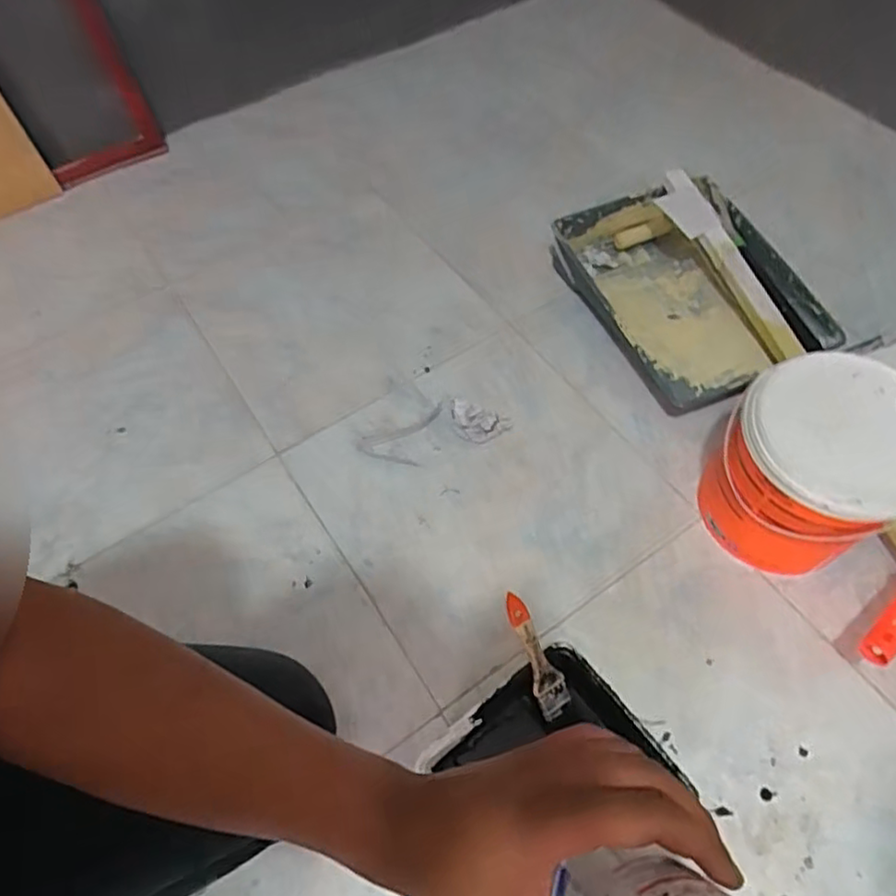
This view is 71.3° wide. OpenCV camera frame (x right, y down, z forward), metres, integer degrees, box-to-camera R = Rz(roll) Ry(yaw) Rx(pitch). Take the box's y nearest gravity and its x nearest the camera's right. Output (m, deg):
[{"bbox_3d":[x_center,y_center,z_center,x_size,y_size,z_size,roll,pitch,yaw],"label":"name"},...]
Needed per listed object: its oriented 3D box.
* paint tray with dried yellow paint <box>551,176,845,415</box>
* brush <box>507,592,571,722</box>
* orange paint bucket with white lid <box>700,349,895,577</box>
[{"bbox_3d":[0.351,-0.235,0.906,0.296,0.078,0.354,-19,60,-7],"label":"paint tray with dried yellow paint"},{"bbox_3d":[0.088,0.206,0.618,0.031,0.007,0.135,-23,100,-9],"label":"brush"},{"bbox_3d":[0.393,0.027,0.691,0.176,0.200,0.171,-2,59,3],"label":"orange paint bucket with white lid"}]

